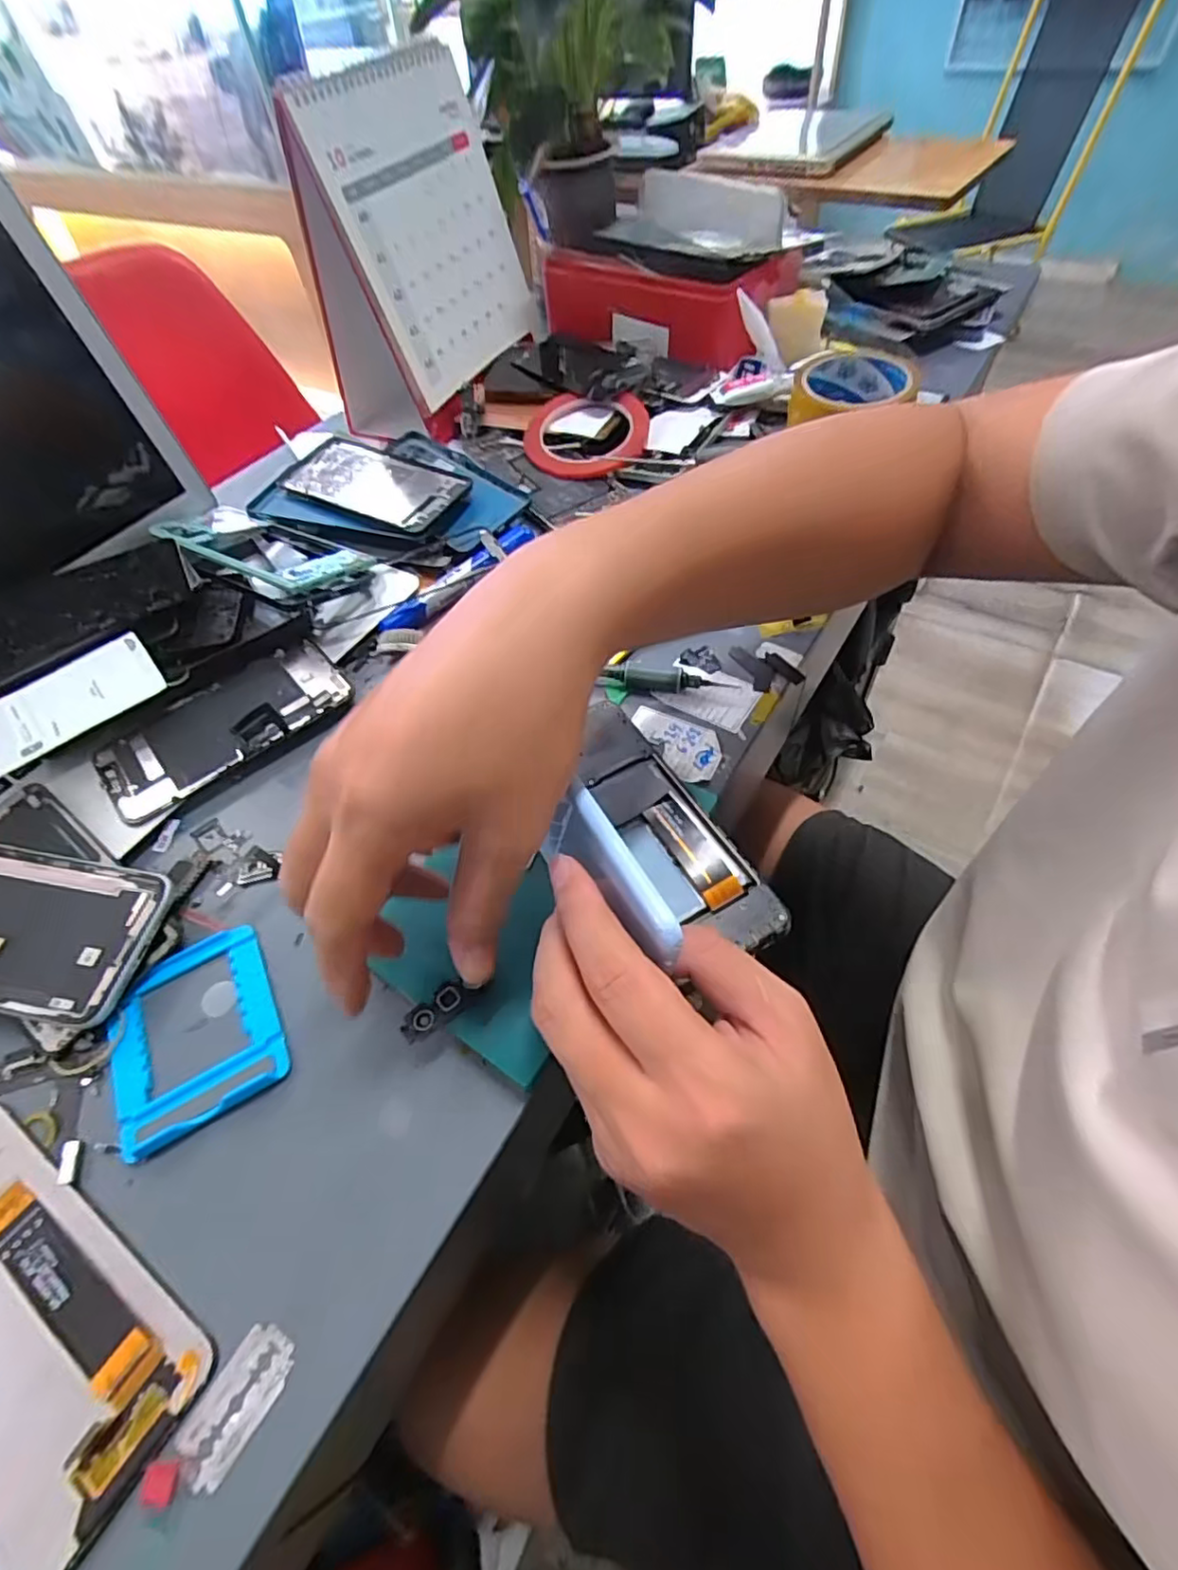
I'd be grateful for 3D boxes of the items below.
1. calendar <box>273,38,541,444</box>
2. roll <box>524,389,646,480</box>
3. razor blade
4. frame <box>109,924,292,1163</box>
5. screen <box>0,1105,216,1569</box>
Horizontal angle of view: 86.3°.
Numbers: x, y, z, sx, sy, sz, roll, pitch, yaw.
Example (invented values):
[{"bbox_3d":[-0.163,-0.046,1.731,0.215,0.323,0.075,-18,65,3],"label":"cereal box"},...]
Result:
[{"bbox_3d":[-0.142,-0.488,0.562,0.106,0.203,0.218,22,59,20],"label":"calendar"},{"bbox_3d":[-0.004,-0.307,0.546,0.109,0.024,0.114,-2,54,3],"label":"roll"},{"bbox_3d":[-0.121,0.211,0.215,0.022,0.004,0.039,25,60,21],"label":"razor blade"},{"bbox_3d":[-0.180,0.111,0.286,0.070,0.011,0.084,-26,56,-14],"label":"frame"},{"bbox_3d":[-0.214,0.193,0.229,0.154,0.007,0.072,25,55,21],"label":"screen"}]

